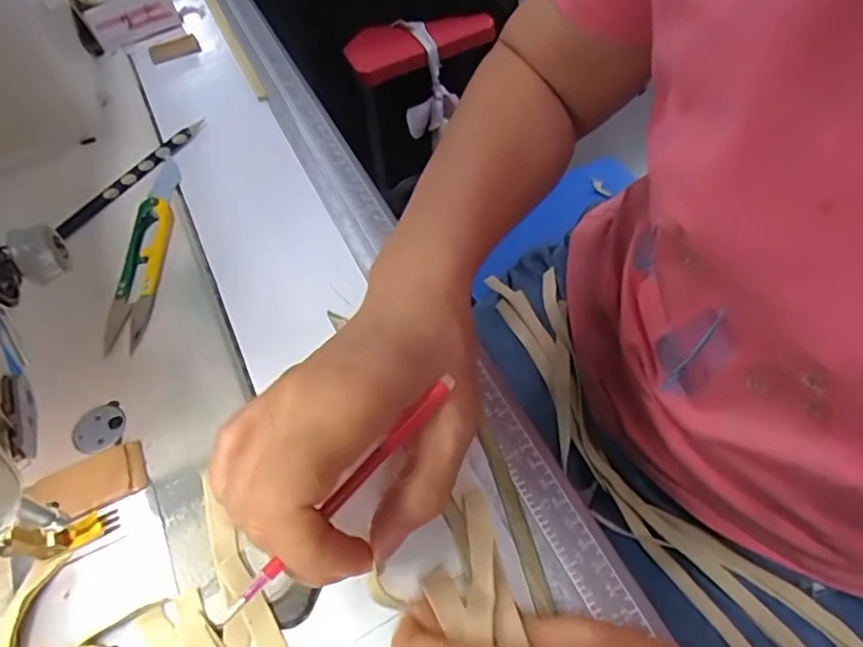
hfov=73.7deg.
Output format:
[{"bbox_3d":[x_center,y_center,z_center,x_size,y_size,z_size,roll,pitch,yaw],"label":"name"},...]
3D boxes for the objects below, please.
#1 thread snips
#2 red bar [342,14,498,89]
[{"bbox_3d":[-0.168,-0.049,0.339,0.023,0.012,0.144,-6,57,1],"label":"thread snips"},{"bbox_3d":[-0.018,-0.473,0.964,0.260,0.052,0.080,-26,59,-11],"label":"red bar"}]

